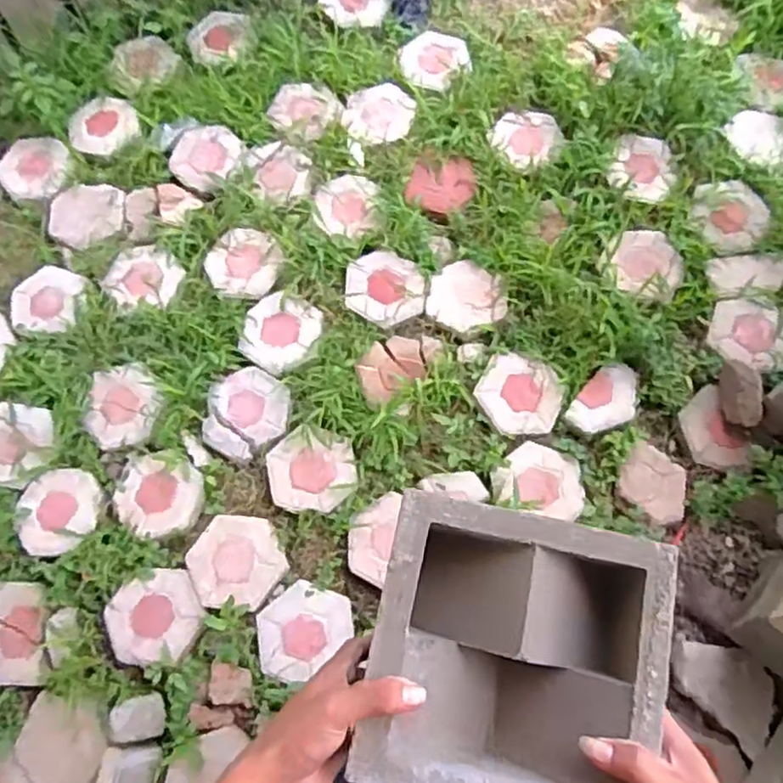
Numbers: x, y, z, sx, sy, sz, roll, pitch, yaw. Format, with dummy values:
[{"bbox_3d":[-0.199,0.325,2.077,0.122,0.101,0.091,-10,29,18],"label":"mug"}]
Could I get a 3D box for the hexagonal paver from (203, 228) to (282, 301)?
[{"bbox_3d":[-0.382,-0.331,1.680,0.196,0.025,0.193,32,75,14],"label":"hexagonal paver"}]

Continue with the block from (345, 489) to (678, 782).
[{"bbox_3d":[0.086,0.192,0.475,0.195,0.071,0.194,11,73,4],"label":"block"}]

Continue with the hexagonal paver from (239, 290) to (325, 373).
[{"bbox_3d":[-0.279,-0.150,1.617,0.191,0.028,0.187,32,75,14],"label":"hexagonal paver"}]

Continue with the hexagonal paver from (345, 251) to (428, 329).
[{"bbox_3d":[-0.014,-0.261,1.638,0.200,0.034,0.196,9,70,7],"label":"hexagonal paver"}]

